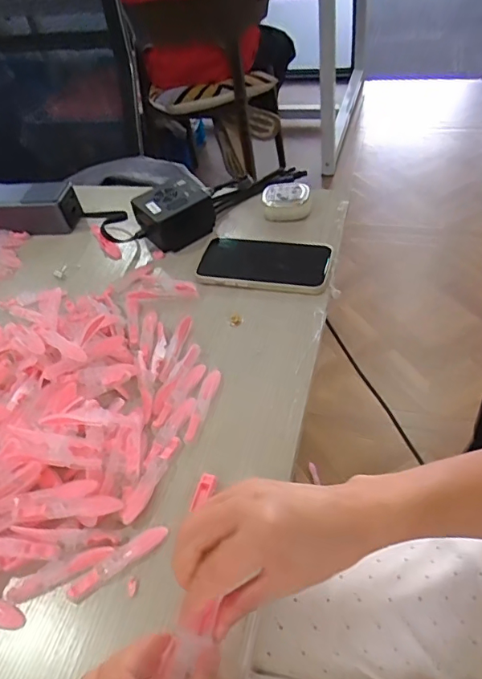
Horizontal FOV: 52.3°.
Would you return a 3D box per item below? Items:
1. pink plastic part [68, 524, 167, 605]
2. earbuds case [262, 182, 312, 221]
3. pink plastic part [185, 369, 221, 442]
[{"bbox_3d":[-0.090,0.163,0.360,0.078,0.007,0.015,-31,51,-18],"label":"pink plastic part"},{"bbox_3d":[0.056,-0.169,0.606,0.060,0.034,0.041,2,49,12],"label":"earbuds case"},{"bbox_3d":[-0.034,0.059,0.443,0.015,0.010,0.076,9,51,17],"label":"pink plastic part"}]

